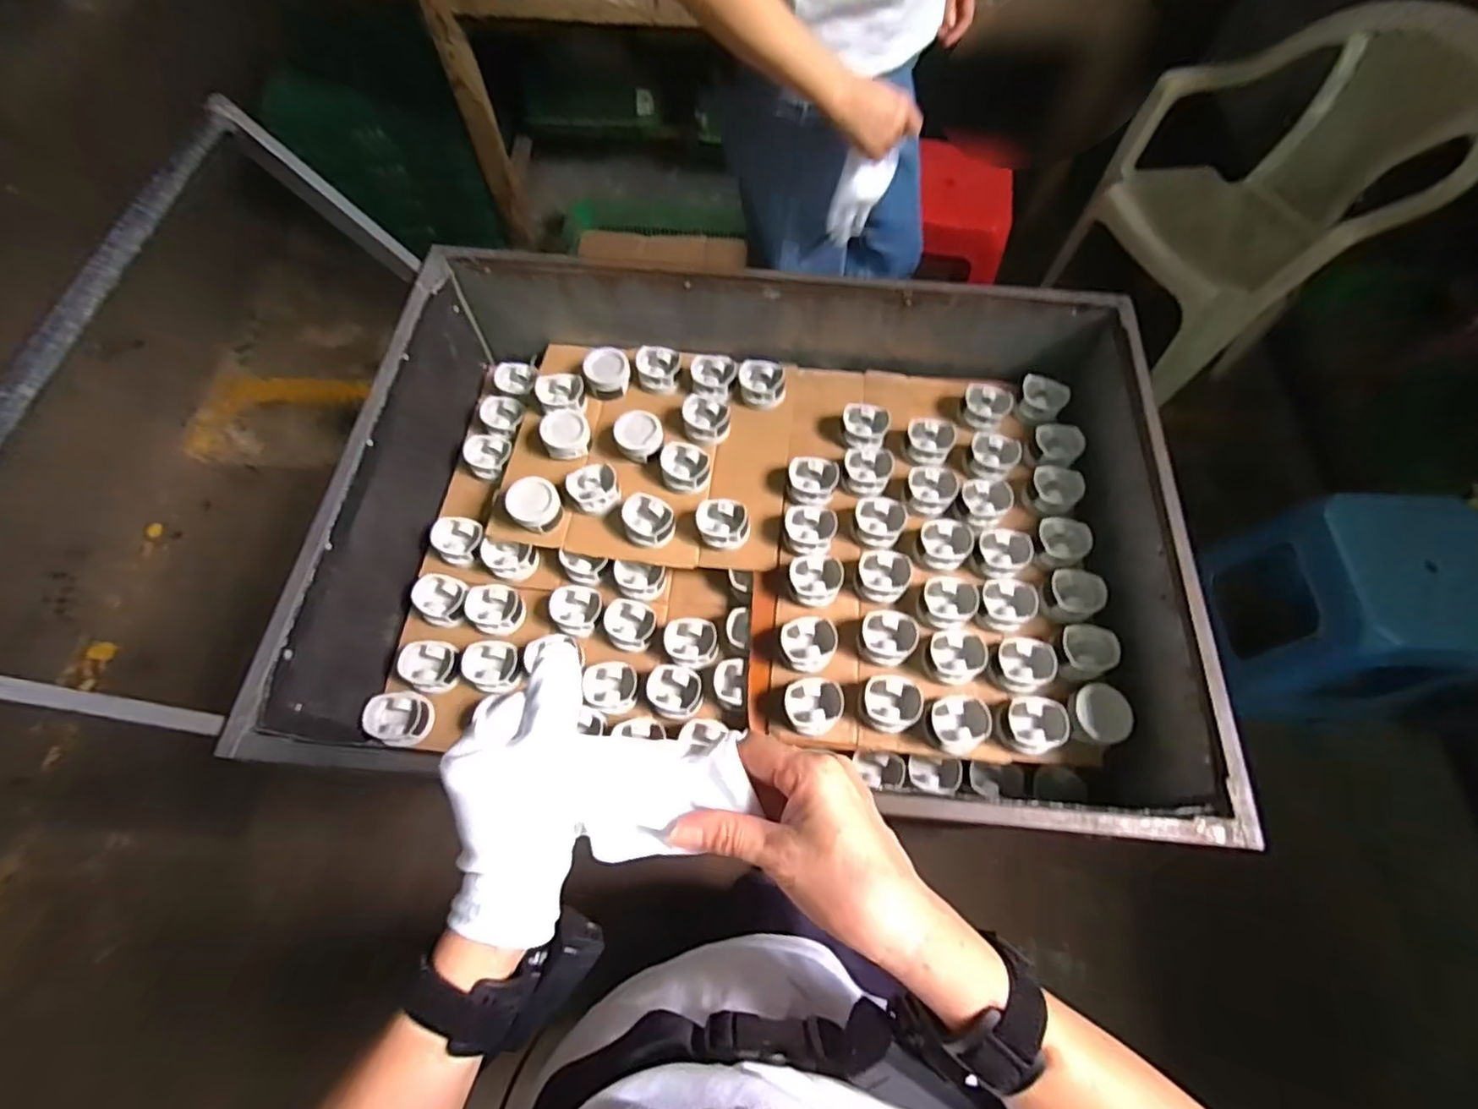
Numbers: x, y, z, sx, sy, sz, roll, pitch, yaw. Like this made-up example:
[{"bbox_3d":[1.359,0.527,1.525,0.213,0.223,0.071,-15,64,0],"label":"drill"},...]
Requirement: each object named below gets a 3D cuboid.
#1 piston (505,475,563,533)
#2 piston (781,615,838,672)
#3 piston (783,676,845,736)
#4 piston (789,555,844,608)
[{"bbox_3d":[-0.318,-0.077,0.977,0.078,0.064,0.078,0,65,-1],"label":"piston"},{"bbox_3d":[0.097,0.127,0.894,0.076,0.057,0.076,0,65,-1],"label":"piston"},{"bbox_3d":[0.100,0.208,0.856,0.076,0.052,0.073,0,65,-1],"label":"piston"},{"bbox_3d":[0.113,0.041,0.937,0.076,0.053,0.074,0,65,-1],"label":"piston"}]

